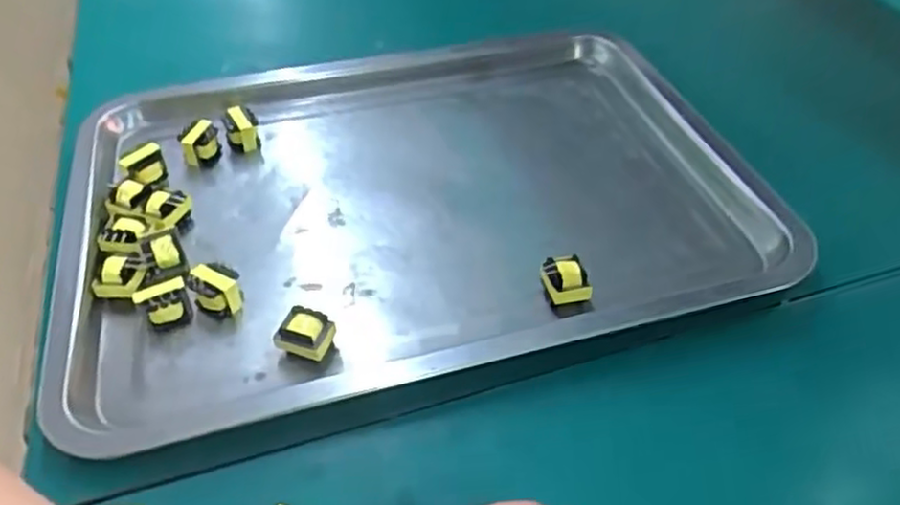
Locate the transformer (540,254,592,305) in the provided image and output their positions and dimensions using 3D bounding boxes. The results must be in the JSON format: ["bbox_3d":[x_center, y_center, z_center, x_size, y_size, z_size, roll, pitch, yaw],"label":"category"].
[{"bbox_3d":[0.057,0.013,0.360,0.023,0.015,0.023,-8,46,-2],"label":"transformer"}]

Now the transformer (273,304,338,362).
[{"bbox_3d":[-0.069,0.041,0.344,0.023,0.022,0.020,11,48,16],"label":"transformer"}]

